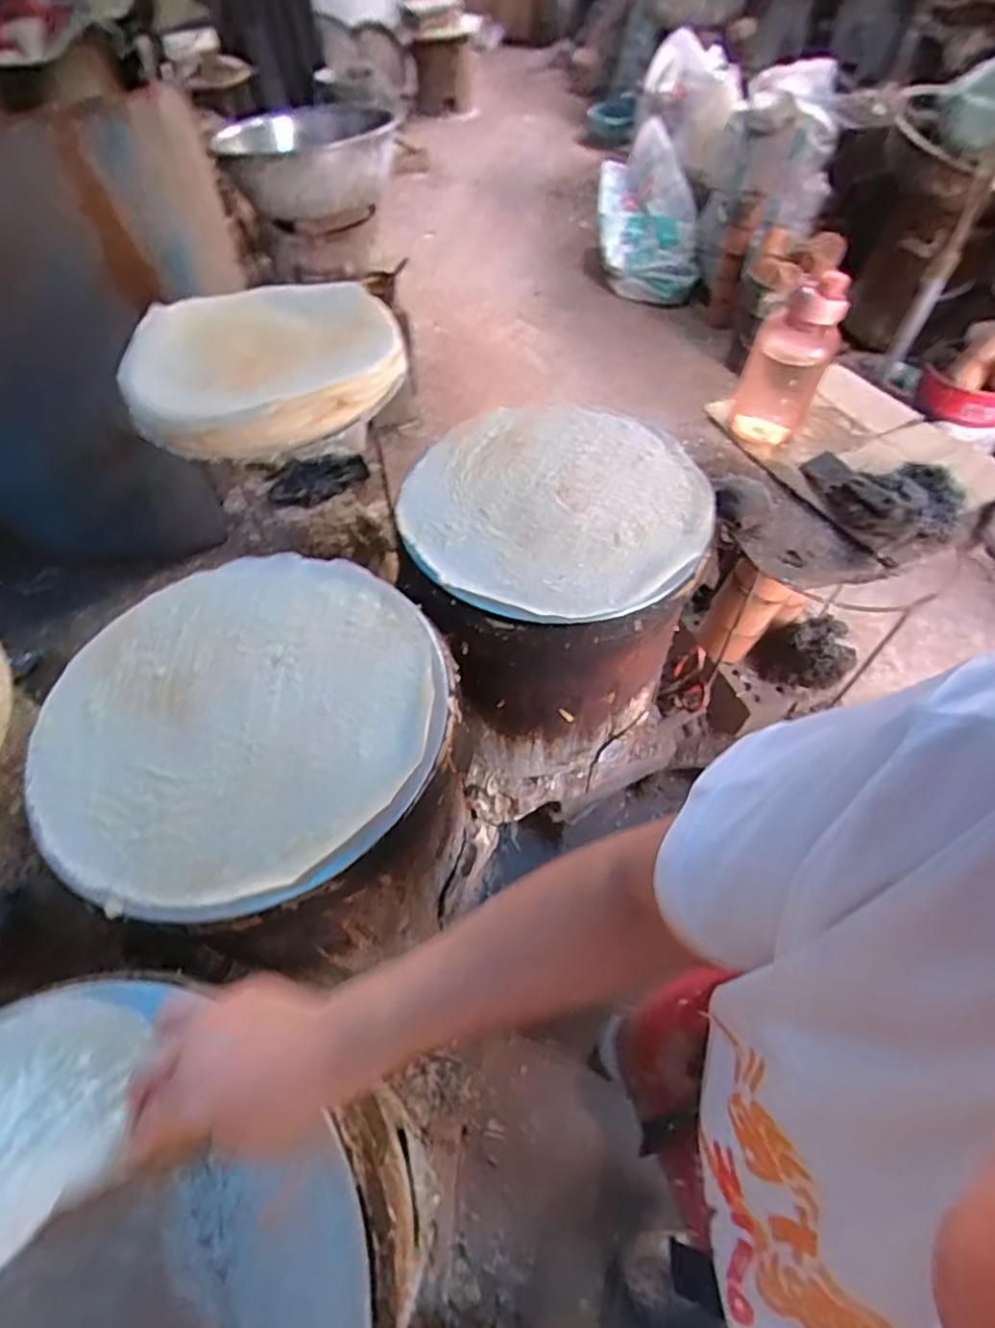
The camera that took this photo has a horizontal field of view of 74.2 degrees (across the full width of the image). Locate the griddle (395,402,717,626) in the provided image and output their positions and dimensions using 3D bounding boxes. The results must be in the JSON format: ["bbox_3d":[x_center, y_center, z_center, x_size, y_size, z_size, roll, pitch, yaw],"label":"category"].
[{"bbox_3d":[0.070,-0.196,0.787,0.349,0.026,0.349,-1,54,1],"label":"griddle"}]

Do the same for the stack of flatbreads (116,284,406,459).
[{"bbox_3d":[-0.322,-0.408,0.924,0.372,0.100,0.303,-15,55,-9],"label":"stack of flatbreads"}]

